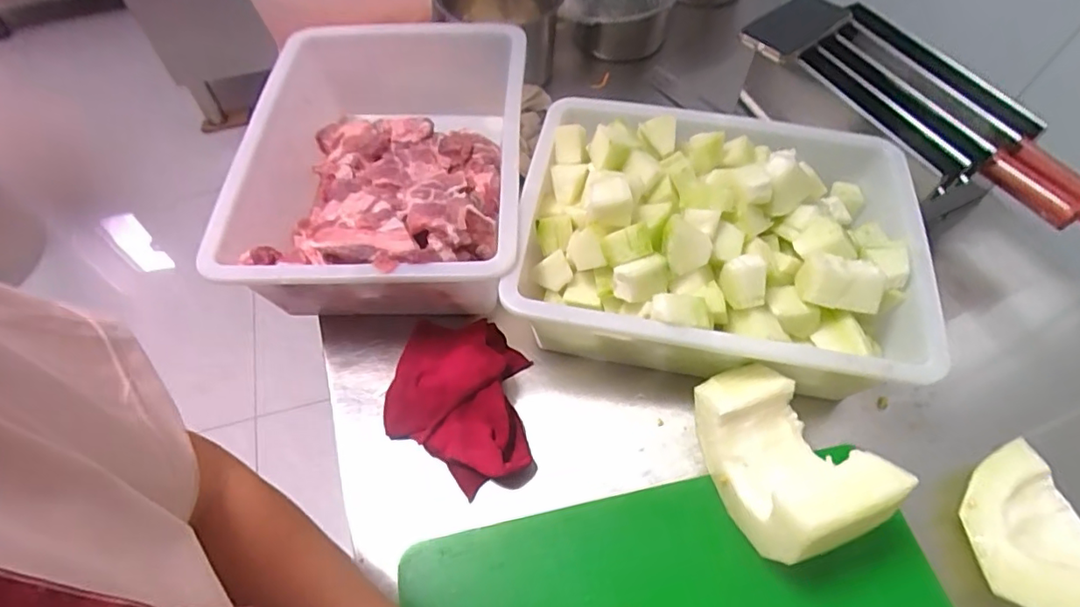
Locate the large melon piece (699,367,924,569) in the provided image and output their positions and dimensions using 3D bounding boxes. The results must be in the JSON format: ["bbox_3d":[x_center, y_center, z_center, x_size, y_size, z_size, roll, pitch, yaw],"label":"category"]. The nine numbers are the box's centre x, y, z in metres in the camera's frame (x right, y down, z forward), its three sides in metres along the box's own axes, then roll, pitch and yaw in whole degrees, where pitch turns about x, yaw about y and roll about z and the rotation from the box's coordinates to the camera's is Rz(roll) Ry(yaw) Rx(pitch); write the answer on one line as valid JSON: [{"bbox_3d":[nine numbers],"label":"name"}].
[{"bbox_3d":[0.182,0.115,0.437,0.087,0.096,0.144,-19,60,-12],"label":"large melon piece"}]

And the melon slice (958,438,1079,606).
[{"bbox_3d":[0.393,0.193,0.452,0.086,0.050,0.135,-30,40,16],"label":"melon slice"}]

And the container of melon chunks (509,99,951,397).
[{"bbox_3d":[0.164,-0.062,0.545,0.348,0.125,0.266,10,58,5],"label":"container of melon chunks"}]

